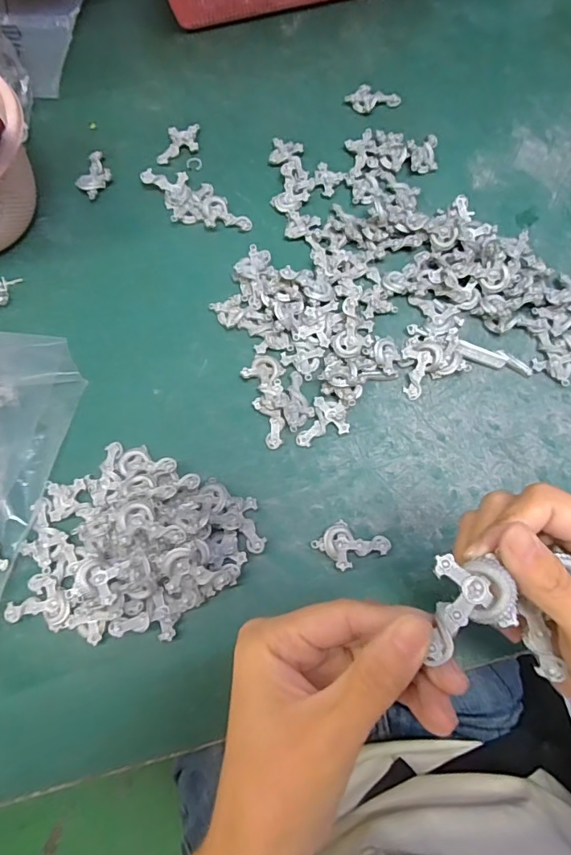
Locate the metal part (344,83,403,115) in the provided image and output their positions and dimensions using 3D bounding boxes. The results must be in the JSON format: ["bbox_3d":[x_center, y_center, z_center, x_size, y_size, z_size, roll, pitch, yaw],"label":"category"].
[{"bbox_3d":[0.083,-0.314,0.465,0.049,0.008,0.028,-17,72,-6],"label":"metal part"}]

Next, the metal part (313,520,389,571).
[{"bbox_3d":[0.045,0.079,0.335,0.048,0.011,0.030,-19,72,-6],"label":"metal part"}]

